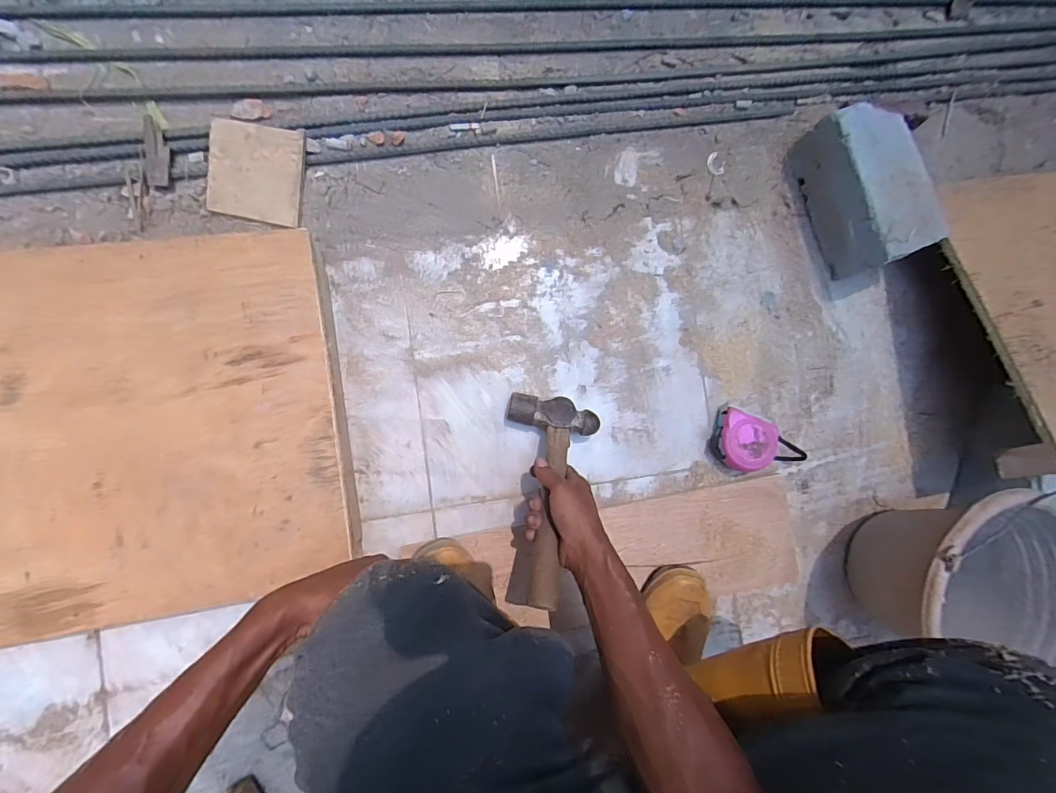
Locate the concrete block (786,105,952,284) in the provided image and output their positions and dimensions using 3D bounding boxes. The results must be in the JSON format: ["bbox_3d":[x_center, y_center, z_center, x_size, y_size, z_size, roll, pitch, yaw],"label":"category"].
[{"bbox_3d":[0.465,-0.286,0.639,0.108,0.102,0.210,-21,90,-8],"label":"concrete block"}]

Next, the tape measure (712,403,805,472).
[{"bbox_3d":[0.317,0.075,0.633,0.133,0.047,0.077,30,84,-5],"label":"tape measure"}]

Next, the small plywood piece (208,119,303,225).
[{"bbox_3d":[-0.337,-0.278,0.567,0.106,0.008,0.114,8,98,-9],"label":"small plywood piece"}]

